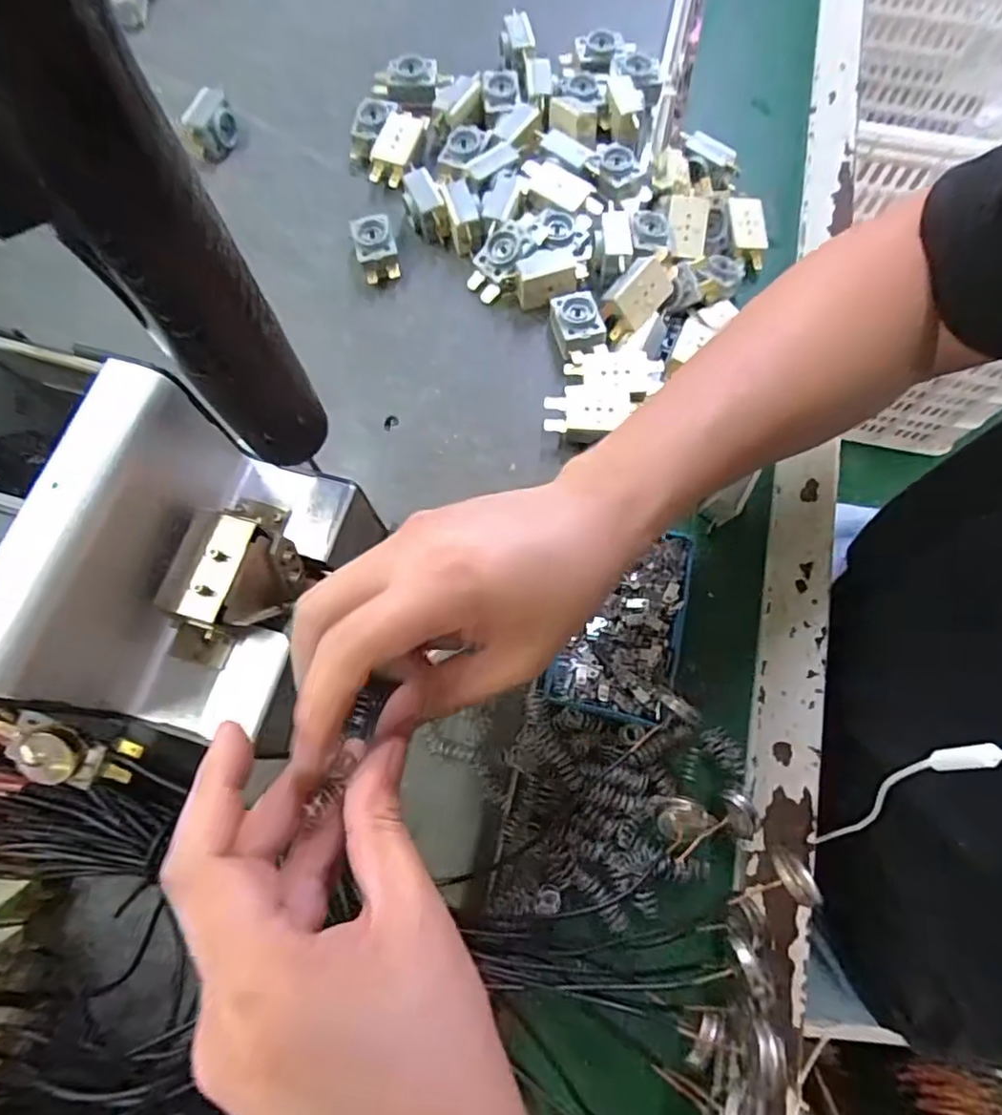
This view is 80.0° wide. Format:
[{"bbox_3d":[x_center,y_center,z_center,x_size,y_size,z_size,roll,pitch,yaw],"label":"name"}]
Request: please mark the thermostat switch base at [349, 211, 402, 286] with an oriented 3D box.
[{"bbox_3d":[-0.084,-0.208,0.406,0.026,0.021,0.043,-16,72,-5],"label":"thermostat switch base"}]

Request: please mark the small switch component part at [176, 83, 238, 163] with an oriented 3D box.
[{"bbox_3d":[-0.214,-0.316,0.438,0.024,0.028,0.044,25,73,9],"label":"small switch component part"}]

